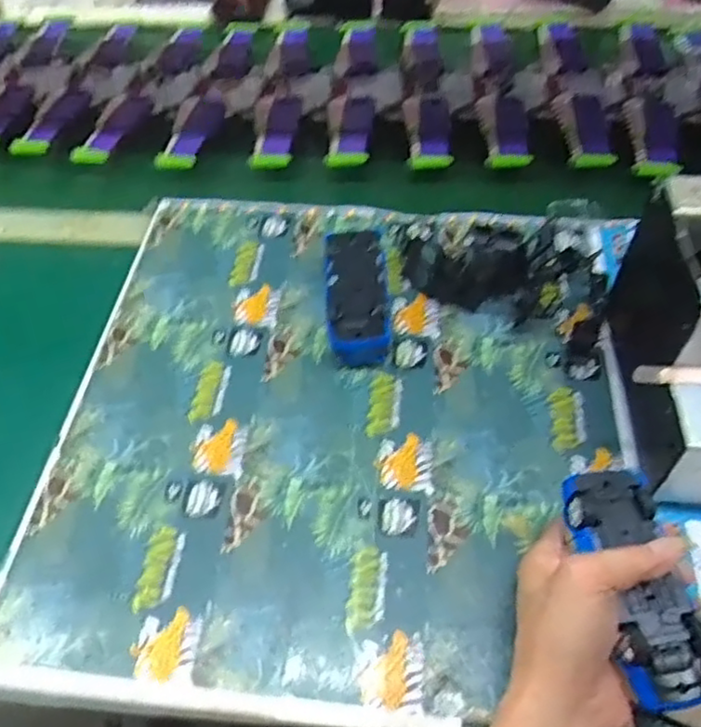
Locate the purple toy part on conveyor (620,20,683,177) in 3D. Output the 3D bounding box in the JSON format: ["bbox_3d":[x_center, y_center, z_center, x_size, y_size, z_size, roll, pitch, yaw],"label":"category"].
[{"bbox_3d":[0.335,-0.305,0.749,0.061,0.041,0.325,7,53,8],"label":"purple toy part on conveyor"}]

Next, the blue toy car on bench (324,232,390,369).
[{"bbox_3d":[0.007,-0.055,0.562,0.053,0.044,0.130,-4,53,-1],"label":"blue toy car on bench"}]

